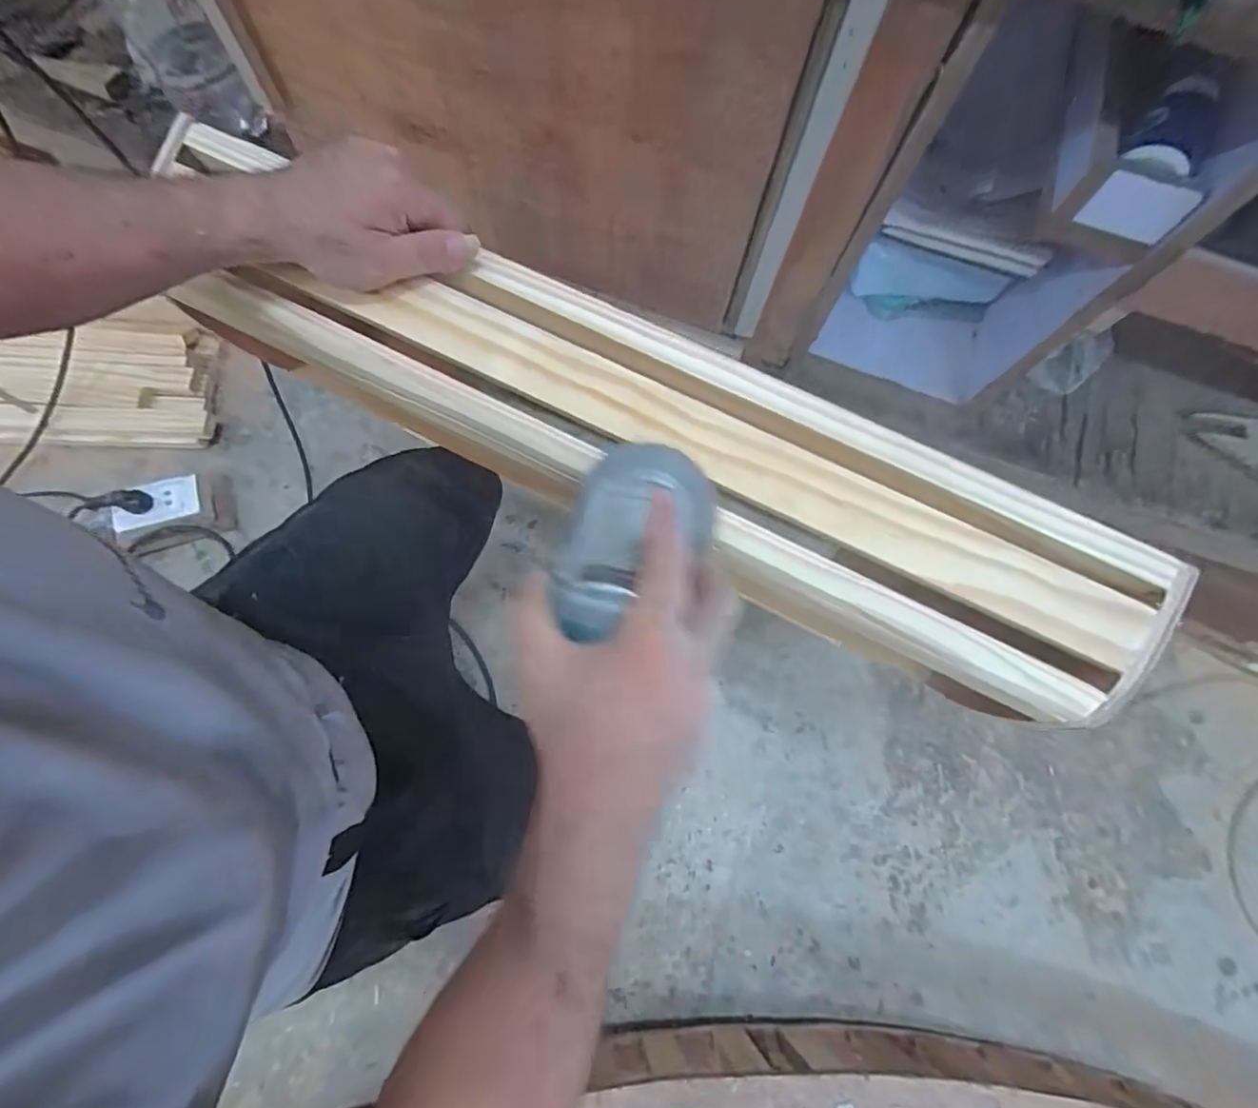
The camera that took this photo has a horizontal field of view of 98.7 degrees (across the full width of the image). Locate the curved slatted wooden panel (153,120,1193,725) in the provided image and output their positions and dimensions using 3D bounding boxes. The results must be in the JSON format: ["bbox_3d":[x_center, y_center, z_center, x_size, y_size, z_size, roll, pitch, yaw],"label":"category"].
[{"bbox_3d":[0.001,-0.080,0.359,0.667,0.029,0.130,26,96,5],"label":"curved slatted wooden panel"}]

